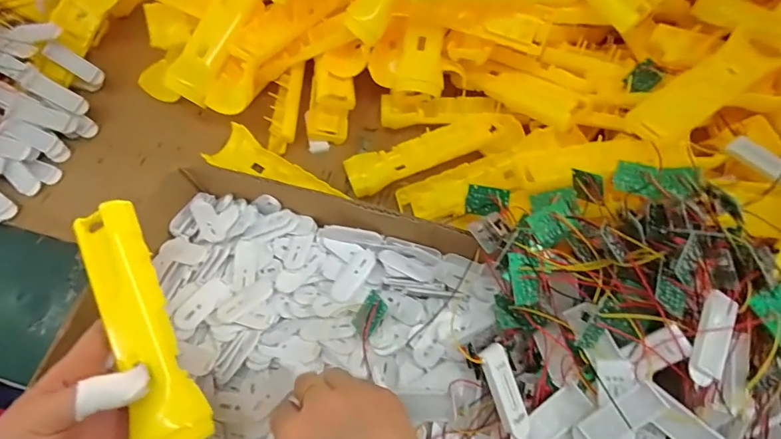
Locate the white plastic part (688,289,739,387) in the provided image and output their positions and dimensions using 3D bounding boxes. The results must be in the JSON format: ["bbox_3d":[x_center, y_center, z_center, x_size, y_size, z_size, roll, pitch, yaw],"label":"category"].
[{"bbox_3d":[0.202,0.074,0.266,0.021,0.009,0.059,19,81,10],"label":"white plastic part"}]

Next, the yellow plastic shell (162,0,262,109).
[{"bbox_3d":[-0.177,-0.198,0.445,0.042,0.024,0.161,25,84,13],"label":"yellow plastic shell"}]

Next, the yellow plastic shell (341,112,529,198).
[{"bbox_3d":[0.048,-0.069,0.454,0.187,0.026,0.050,-18,64,-9],"label":"yellow plastic shell"}]

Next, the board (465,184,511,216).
[{"bbox_3d":[0.082,-0.015,0.360,0.035,0.006,0.025,10,100,19],"label":"board"}]

